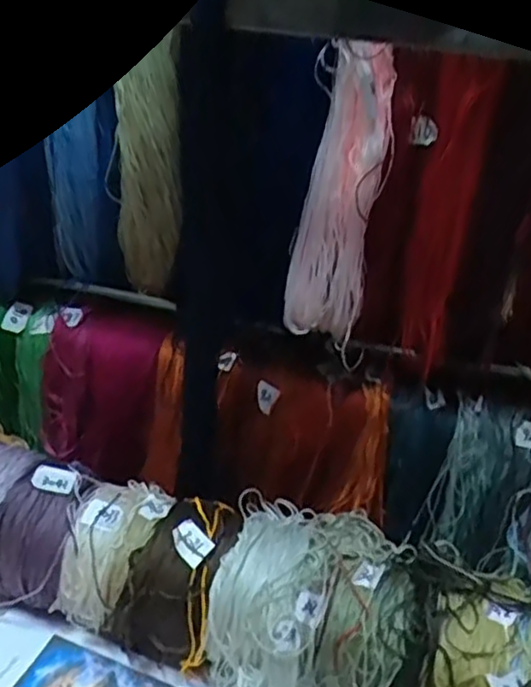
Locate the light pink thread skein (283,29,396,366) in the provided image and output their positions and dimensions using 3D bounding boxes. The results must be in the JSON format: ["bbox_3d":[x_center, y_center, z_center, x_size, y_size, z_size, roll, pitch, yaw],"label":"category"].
[{"bbox_3d":[0.051,-0.099,0.485,0.052,0.207,0.023,11,27,9],"label":"light pink thread skein"}]

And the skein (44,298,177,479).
[{"bbox_3d":[-0.154,0.045,0.631,0.101,0.146,0.058,9,27,5],"label":"skein"}]

